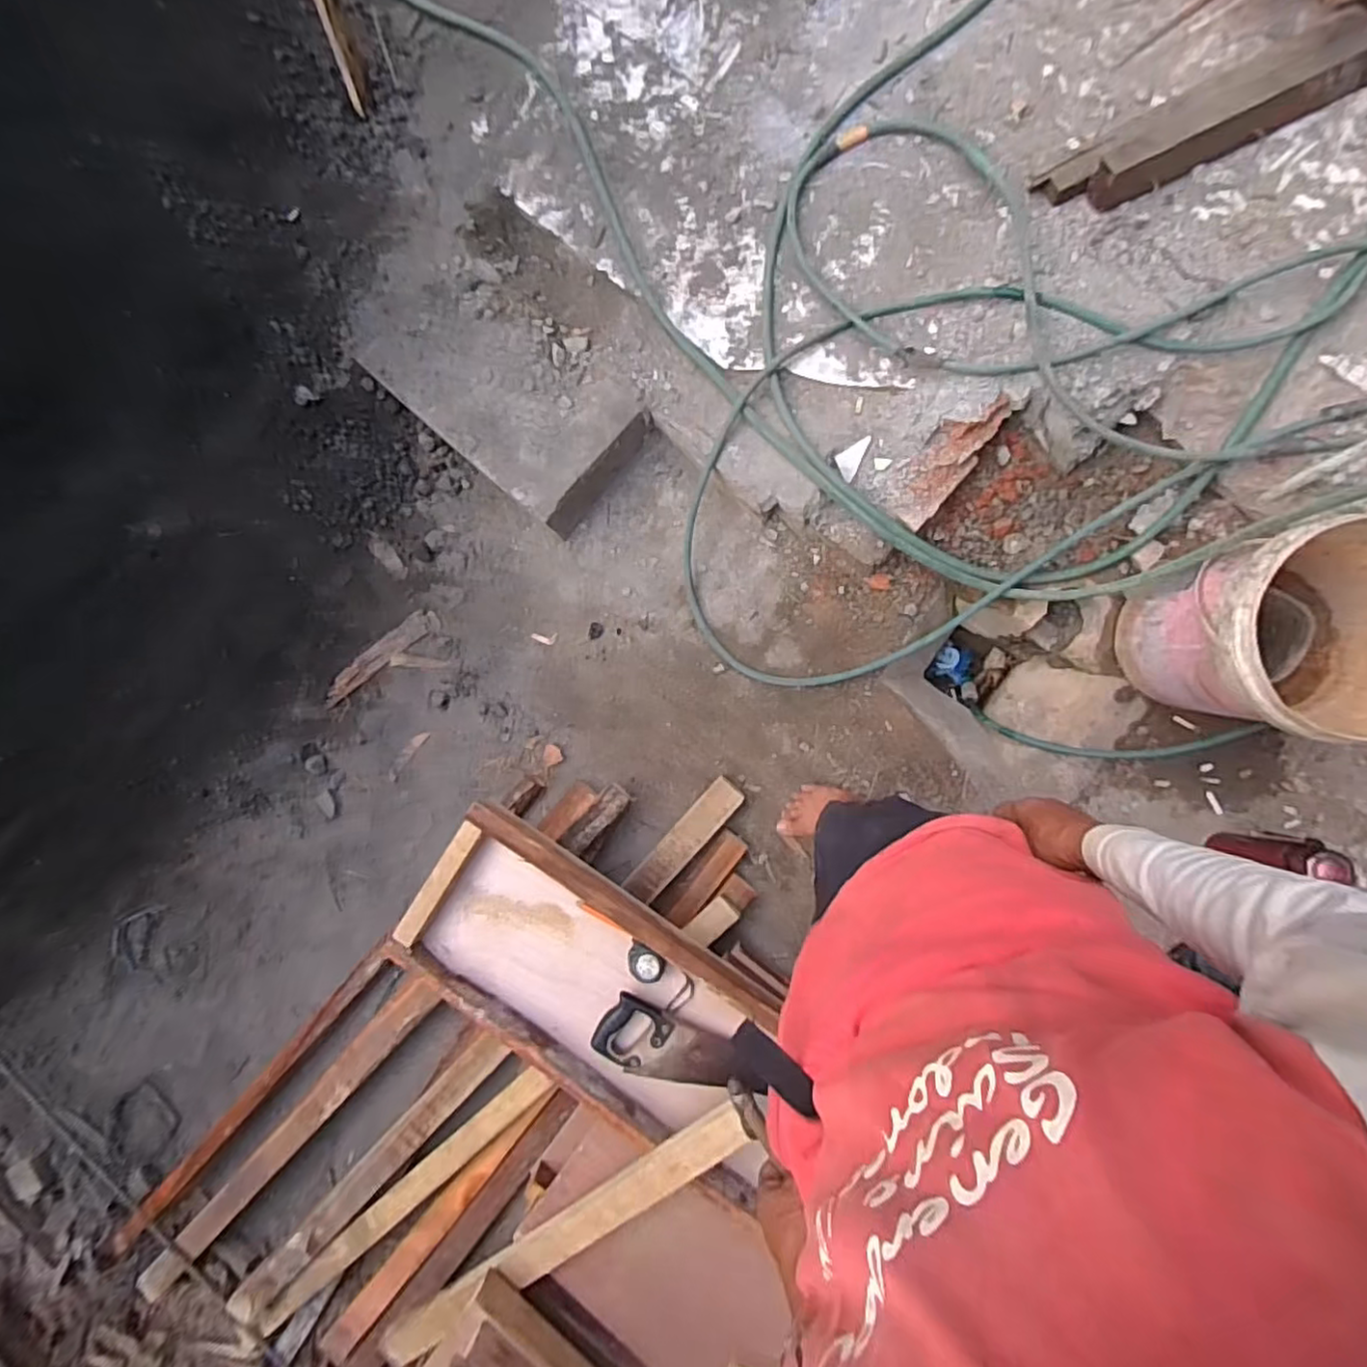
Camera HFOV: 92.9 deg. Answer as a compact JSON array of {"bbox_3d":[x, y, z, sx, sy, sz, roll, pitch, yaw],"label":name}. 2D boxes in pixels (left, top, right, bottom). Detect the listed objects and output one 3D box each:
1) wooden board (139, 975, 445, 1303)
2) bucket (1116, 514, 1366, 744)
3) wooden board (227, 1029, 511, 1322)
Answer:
[{"bbox_3d":[-0.805,0.919,1.313,0.072,0.033,0.886,44,92,7],"label":"wooden board"},{"bbox_3d":[0.936,-0.070,1.025,0.290,0.326,0.296,0,87,7],"label":"bucket"},{"bbox_3d":[-0.615,0.969,1.276,0.067,0.059,0.733,43,92,7],"label":"wooden board"}]

